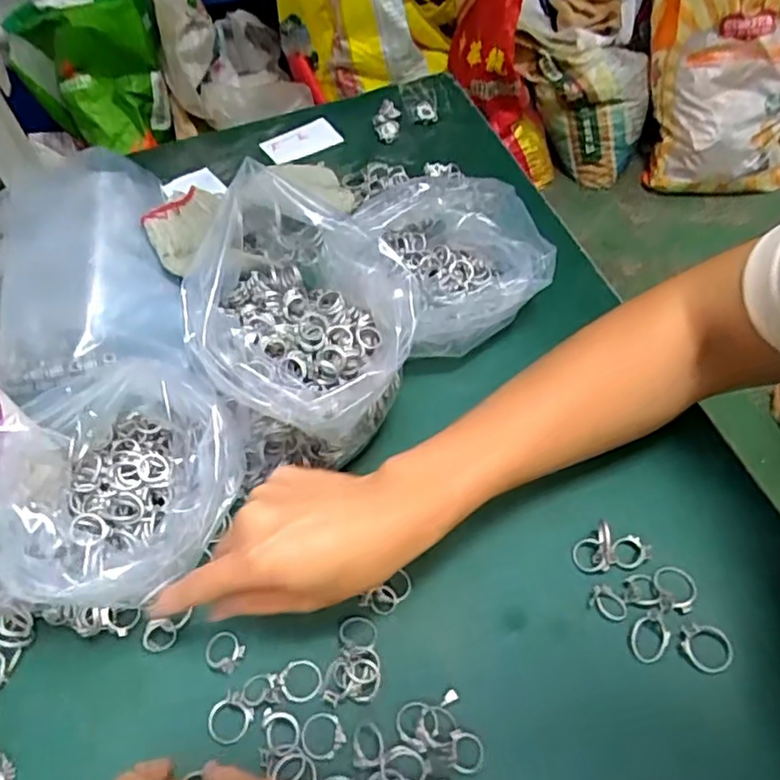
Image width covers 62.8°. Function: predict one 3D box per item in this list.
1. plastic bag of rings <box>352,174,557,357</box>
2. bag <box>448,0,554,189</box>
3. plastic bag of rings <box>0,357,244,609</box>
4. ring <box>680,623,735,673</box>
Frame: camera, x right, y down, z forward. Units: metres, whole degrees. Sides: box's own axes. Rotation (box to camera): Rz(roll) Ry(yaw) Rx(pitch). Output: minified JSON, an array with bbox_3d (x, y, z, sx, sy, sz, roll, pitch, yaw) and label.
[{"bbox_3d":[0.049,-0.104,0.483,0.121,0.057,0.142,-20,52,-9],"label":"plastic bag of rings"},{"bbox_3d":[0.294,-0.754,1.599,0.222,0.604,0.162,-17,49,13],"label":"bag"},{"bbox_3d":[-0.161,0.056,0.377,0.143,0.074,0.144,25,58,23],"label":"plastic bag of rings"},{"bbox_3d":[0.165,0.134,0.334,0.024,0.004,0.025,-3,62,6],"label":"ring"}]

